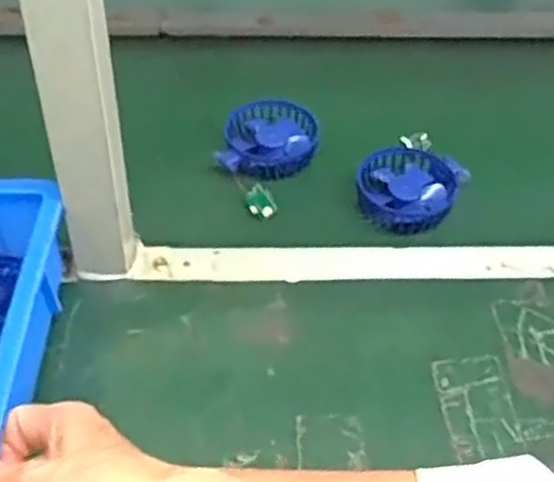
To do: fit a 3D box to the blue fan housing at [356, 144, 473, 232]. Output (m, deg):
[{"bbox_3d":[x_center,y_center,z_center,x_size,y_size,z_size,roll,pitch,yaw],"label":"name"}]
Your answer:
[{"bbox_3d":[0.114,-0.047,0.687,0.089,0.021,0.094,1,47,-2],"label":"blue fan housing"}]

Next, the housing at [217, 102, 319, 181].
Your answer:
[{"bbox_3d":[-0.006,-0.095,0.731,0.088,0.027,0.092,6,47,2],"label":"housing"}]

